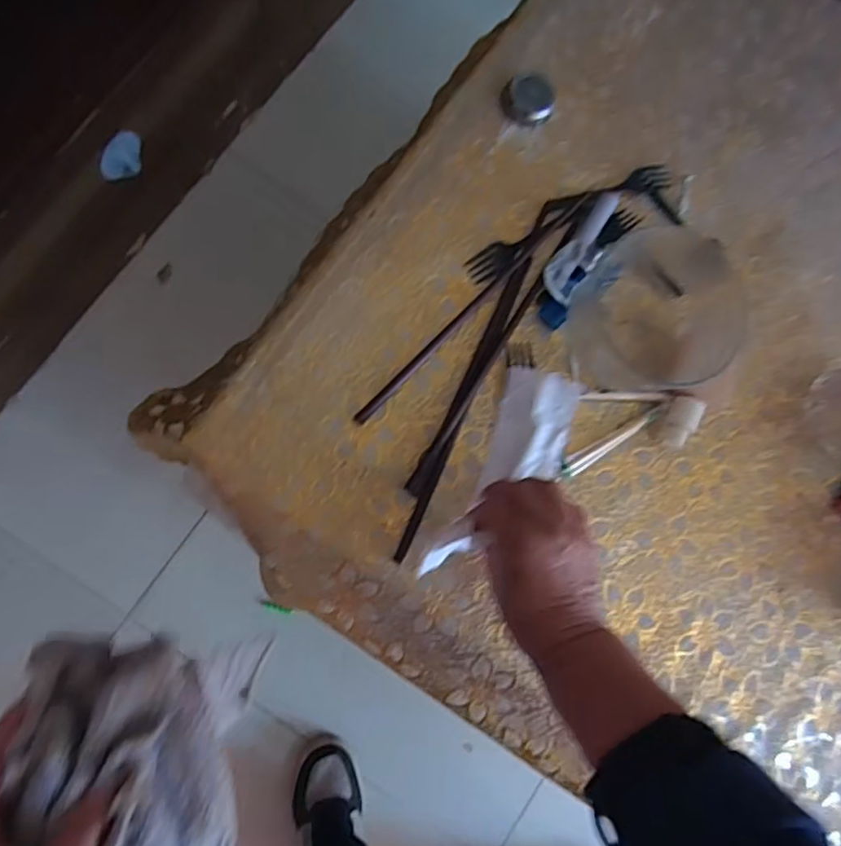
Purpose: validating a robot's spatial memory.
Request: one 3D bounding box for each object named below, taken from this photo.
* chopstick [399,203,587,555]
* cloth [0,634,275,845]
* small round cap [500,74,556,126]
[{"bbox_3d":[0.033,-0.015,0.444,0.011,0.010,0.241,24,81,-4],"label":"chopstick"},{"bbox_3d":[-0.141,0.166,0.295,0.100,0.057,0.113,10,83,-6],"label":"cloth"},{"bbox_3d":[0.085,-0.253,0.476,0.039,0.020,0.032,6,83,-6],"label":"small round cap"}]

